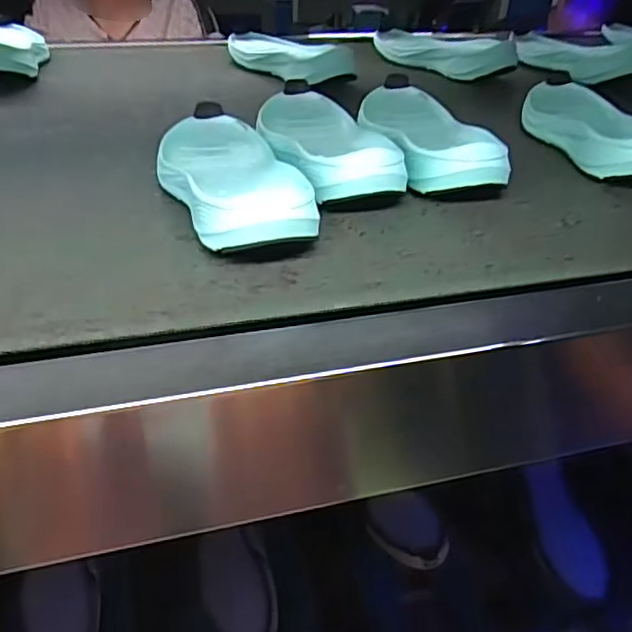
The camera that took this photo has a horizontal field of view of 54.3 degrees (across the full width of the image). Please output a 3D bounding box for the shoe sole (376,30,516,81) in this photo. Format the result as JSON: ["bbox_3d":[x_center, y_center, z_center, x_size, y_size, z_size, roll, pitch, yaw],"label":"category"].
[{"bbox_3d":[0.166,-0.354,0.817,0.077,0.043,0.237,-14,37,-23],"label":"shoe sole"}]

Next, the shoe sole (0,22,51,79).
[{"bbox_3d":[-0.382,-0.336,0.760,0.085,0.043,0.226,-9,36,-16],"label":"shoe sole"}]

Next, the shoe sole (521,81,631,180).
[{"bbox_3d":[0.257,-0.183,0.575,0.083,0.036,0.227,-3,37,-2],"label":"shoe sole"}]

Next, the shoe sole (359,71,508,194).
[{"bbox_3d":[0.090,-0.162,0.538,0.083,0.038,0.228,-2,34,-6],"label":"shoe sole"}]

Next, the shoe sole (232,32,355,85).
[{"bbox_3d":[-0.039,-0.330,0.783,0.084,0.046,0.223,-16,38,-25],"label":"shoe sole"}]

